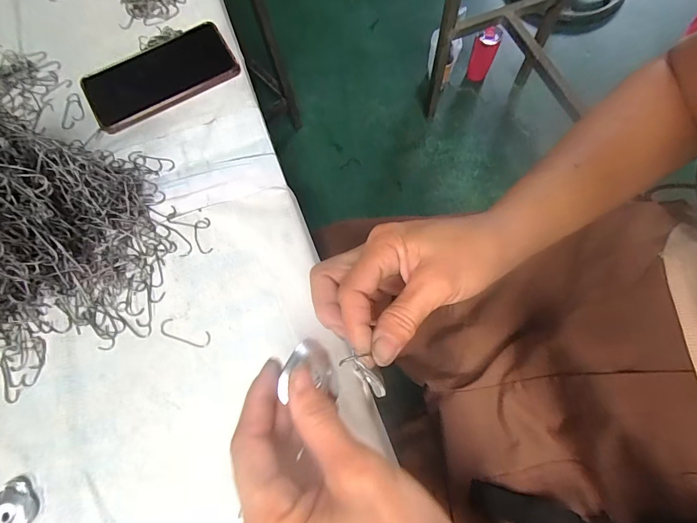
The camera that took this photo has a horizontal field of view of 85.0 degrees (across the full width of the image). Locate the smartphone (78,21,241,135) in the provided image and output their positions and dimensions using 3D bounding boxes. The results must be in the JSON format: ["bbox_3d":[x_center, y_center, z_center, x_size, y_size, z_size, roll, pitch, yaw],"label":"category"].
[{"bbox_3d":[-0.215,-0.213,0.433,0.166,0.012,0.088,-29,76,-5],"label":"smartphone"}]

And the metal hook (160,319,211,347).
[{"bbox_3d":[-0.146,0.064,0.339,0.048,0.004,0.015,16,71,8],"label":"metal hook"}]

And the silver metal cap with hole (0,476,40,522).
[{"bbox_3d":[-0.260,0.190,0.292,0.034,0.005,0.037,-1,69,2],"label":"silver metal cap with hole"}]

